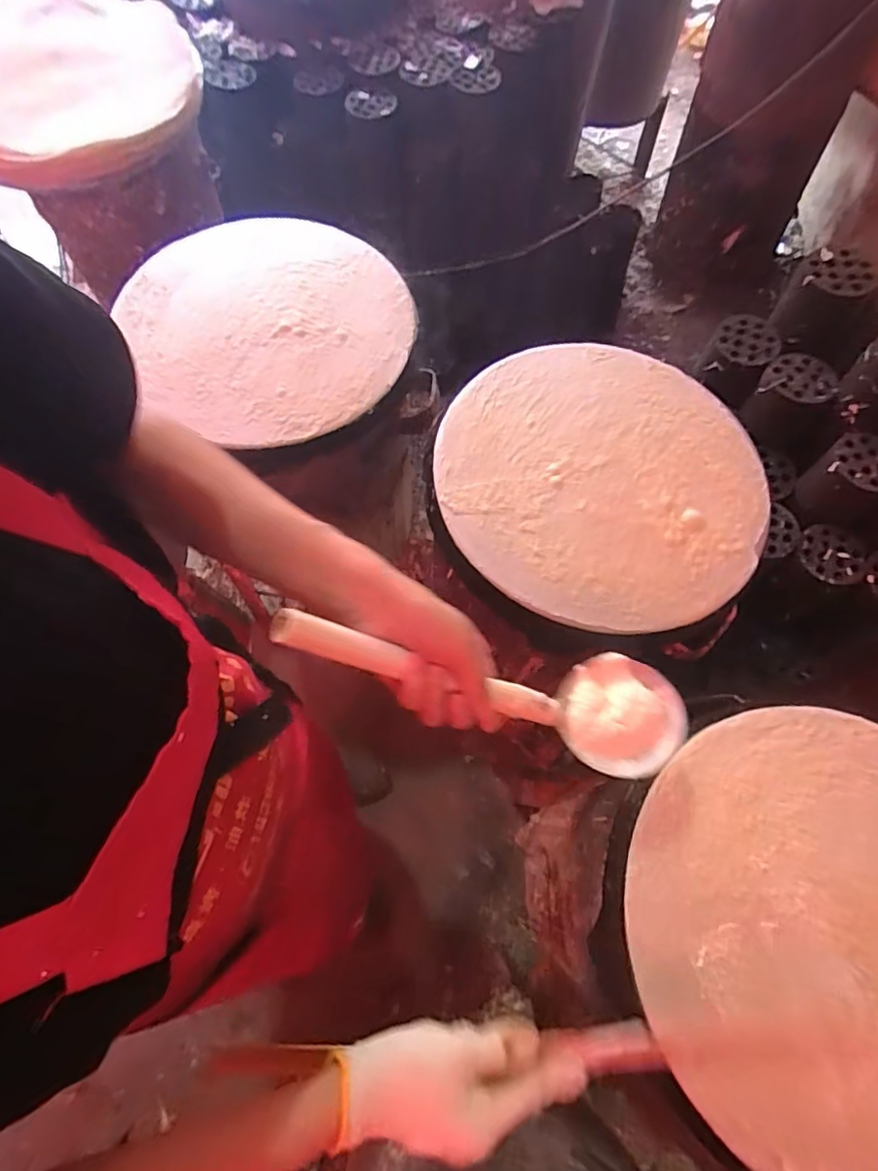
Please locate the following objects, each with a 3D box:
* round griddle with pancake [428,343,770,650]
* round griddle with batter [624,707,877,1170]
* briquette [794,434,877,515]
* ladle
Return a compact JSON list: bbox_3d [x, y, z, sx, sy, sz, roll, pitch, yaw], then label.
[{"bbox_3d":[0.181,-0.122,0.638,0.356,0.030,0.375,1,69,-1],"label":"round griddle with pancake"},{"bbox_3d":[0.344,0.292,0.478,0.354,0.027,0.356,1,69,-1],"label":"round griddle with batter"},{"bbox_3d":[0.591,-0.155,0.810,0.104,0.084,0.099,1,69,-1],"label":"briquette"},{"bbox_3d":[0.045,0.065,0.399,0.325,0.063,0.091,21,66,-29],"label":"ladle"}]

